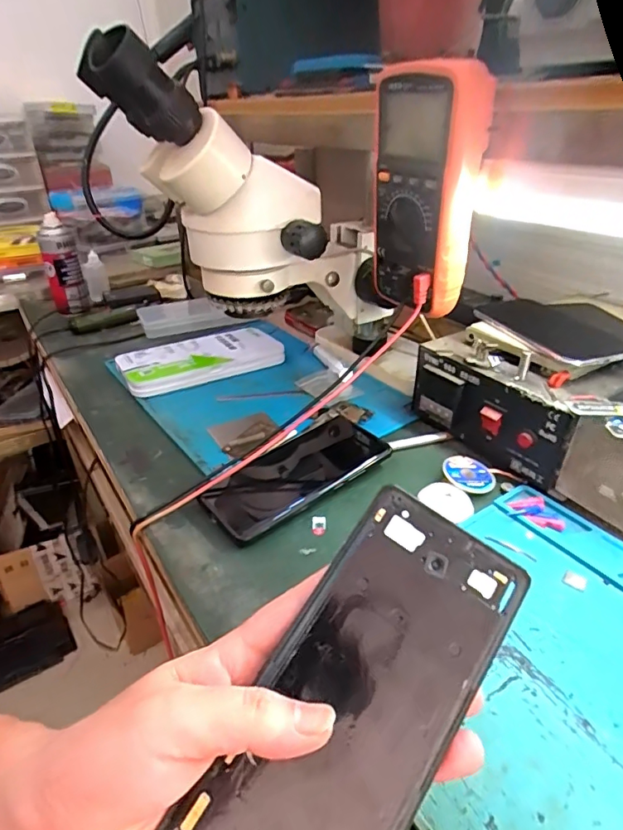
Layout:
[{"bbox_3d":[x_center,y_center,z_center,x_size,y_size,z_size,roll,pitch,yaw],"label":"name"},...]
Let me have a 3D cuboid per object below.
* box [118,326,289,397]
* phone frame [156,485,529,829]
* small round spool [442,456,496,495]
[{"bbox_3d":[-0.147,-0.074,0.654,0.196,0.026,0.111,-17,35,-24],"label":"box"},{"bbox_3d":[0.020,0.113,0.197,0.073,0.005,0.161,31,72,13],"label":"phone frame"},{"bbox_3d":[0.140,0.051,0.442,0.044,0.011,0.044,-1,31,1],"label":"small round spool"}]

